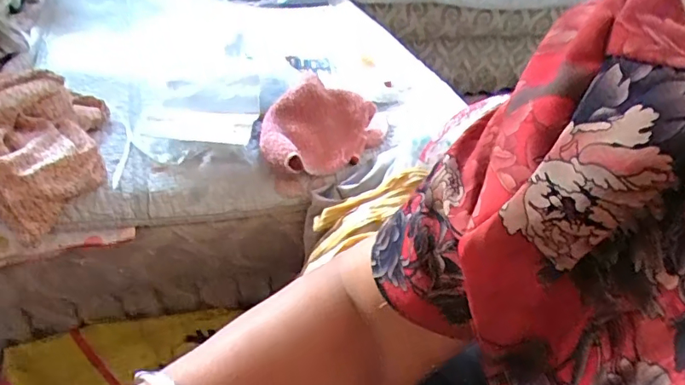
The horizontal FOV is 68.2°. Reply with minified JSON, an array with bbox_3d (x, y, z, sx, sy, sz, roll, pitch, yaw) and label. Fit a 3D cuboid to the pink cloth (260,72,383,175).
[{"bbox_3d":[-0.028,-0.095,0.696,0.183,0.092,0.098,-18,41,-30],"label":"pink cloth"}]

